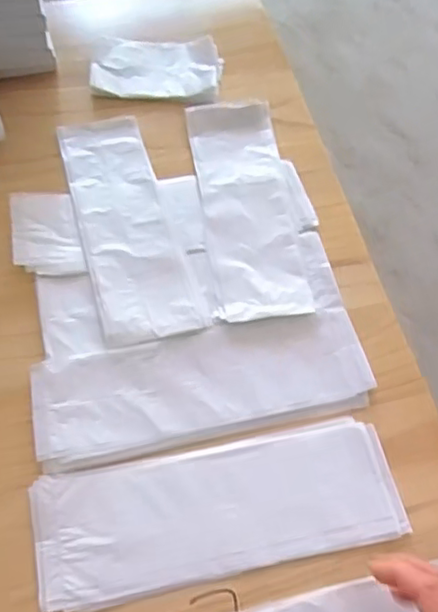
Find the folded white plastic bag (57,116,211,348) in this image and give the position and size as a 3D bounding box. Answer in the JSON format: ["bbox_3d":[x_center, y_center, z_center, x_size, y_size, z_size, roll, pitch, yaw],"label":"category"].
[{"bbox_3d":[-0.084,-0.077,0.562,0.083,0.006,0.243,-13,64,-11],"label":"folded white plastic bag"}]

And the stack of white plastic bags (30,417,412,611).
[{"bbox_3d":[0.002,0.144,0.448,0.256,0.004,0.089,-9,63,-9],"label":"stack of white plastic bags"}]

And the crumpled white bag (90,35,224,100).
[{"bbox_3d":[-0.064,-0.247,0.648,0.132,0.013,0.079,2,62,-3],"label":"crumpled white bag"}]

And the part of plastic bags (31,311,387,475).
[{"bbox_3d":[-0.010,0.061,0.490,0.260,0.004,0.086,-10,63,-10],"label":"part of plastic bags"}]

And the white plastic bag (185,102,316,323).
[{"bbox_3d":[0.026,-0.094,0.576,0.083,0.009,0.238,-6,62,-7],"label":"white plastic bag"}]

